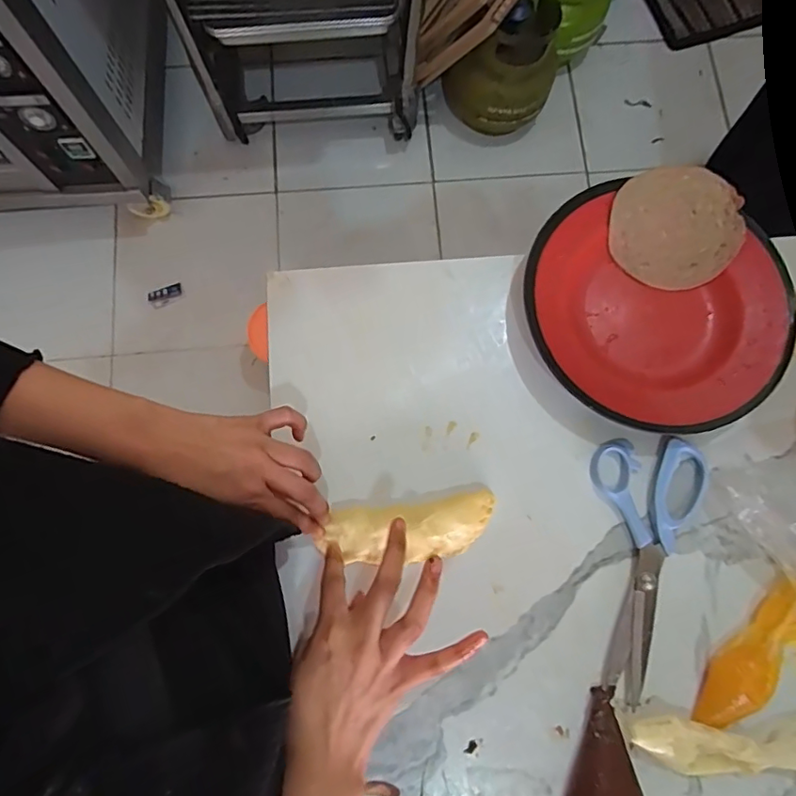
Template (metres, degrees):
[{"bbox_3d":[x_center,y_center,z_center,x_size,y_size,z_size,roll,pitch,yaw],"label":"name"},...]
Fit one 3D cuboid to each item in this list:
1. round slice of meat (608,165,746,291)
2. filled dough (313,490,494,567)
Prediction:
[{"bbox_3d":[0.232,-0.143,0.460,0.101,0.006,0.097,1,97,8],"label":"round slice of meat"},{"bbox_3d":[0.007,0.101,0.413,0.134,0.018,0.044,-9,77,-1],"label":"filled dough"}]

